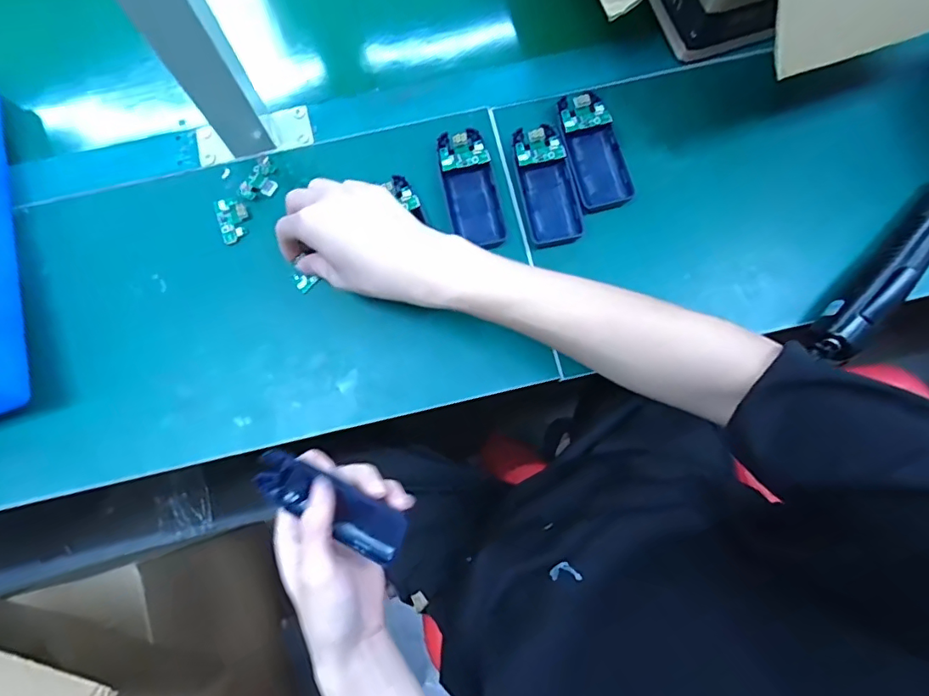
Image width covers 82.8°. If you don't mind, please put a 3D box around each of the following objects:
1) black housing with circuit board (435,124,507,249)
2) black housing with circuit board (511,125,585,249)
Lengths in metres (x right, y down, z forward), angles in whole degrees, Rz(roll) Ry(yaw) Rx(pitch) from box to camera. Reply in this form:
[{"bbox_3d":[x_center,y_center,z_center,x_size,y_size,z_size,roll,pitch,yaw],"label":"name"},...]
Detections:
[{"bbox_3d":[0.006,-0.133,0.439,0.041,0.017,0.101,-12,79,-2],"label":"black housing with circuit board"},{"bbox_3d":[0.071,-0.138,0.443,0.043,0.020,0.100,-12,79,-2],"label":"black housing with circuit board"}]

